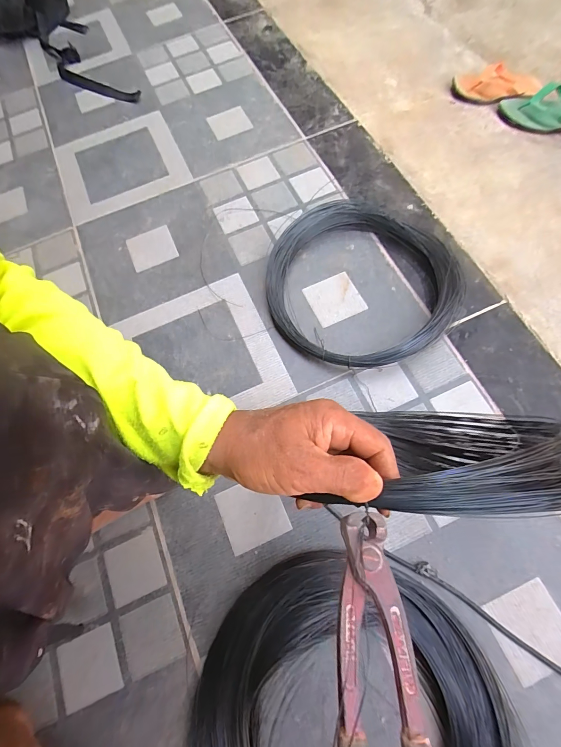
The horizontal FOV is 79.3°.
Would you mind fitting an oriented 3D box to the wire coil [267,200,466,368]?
[{"bbox_3d":[0.131,-0.148,0.543,0.302,0.057,0.288,-2,70,5],"label":"wire coil"}]

